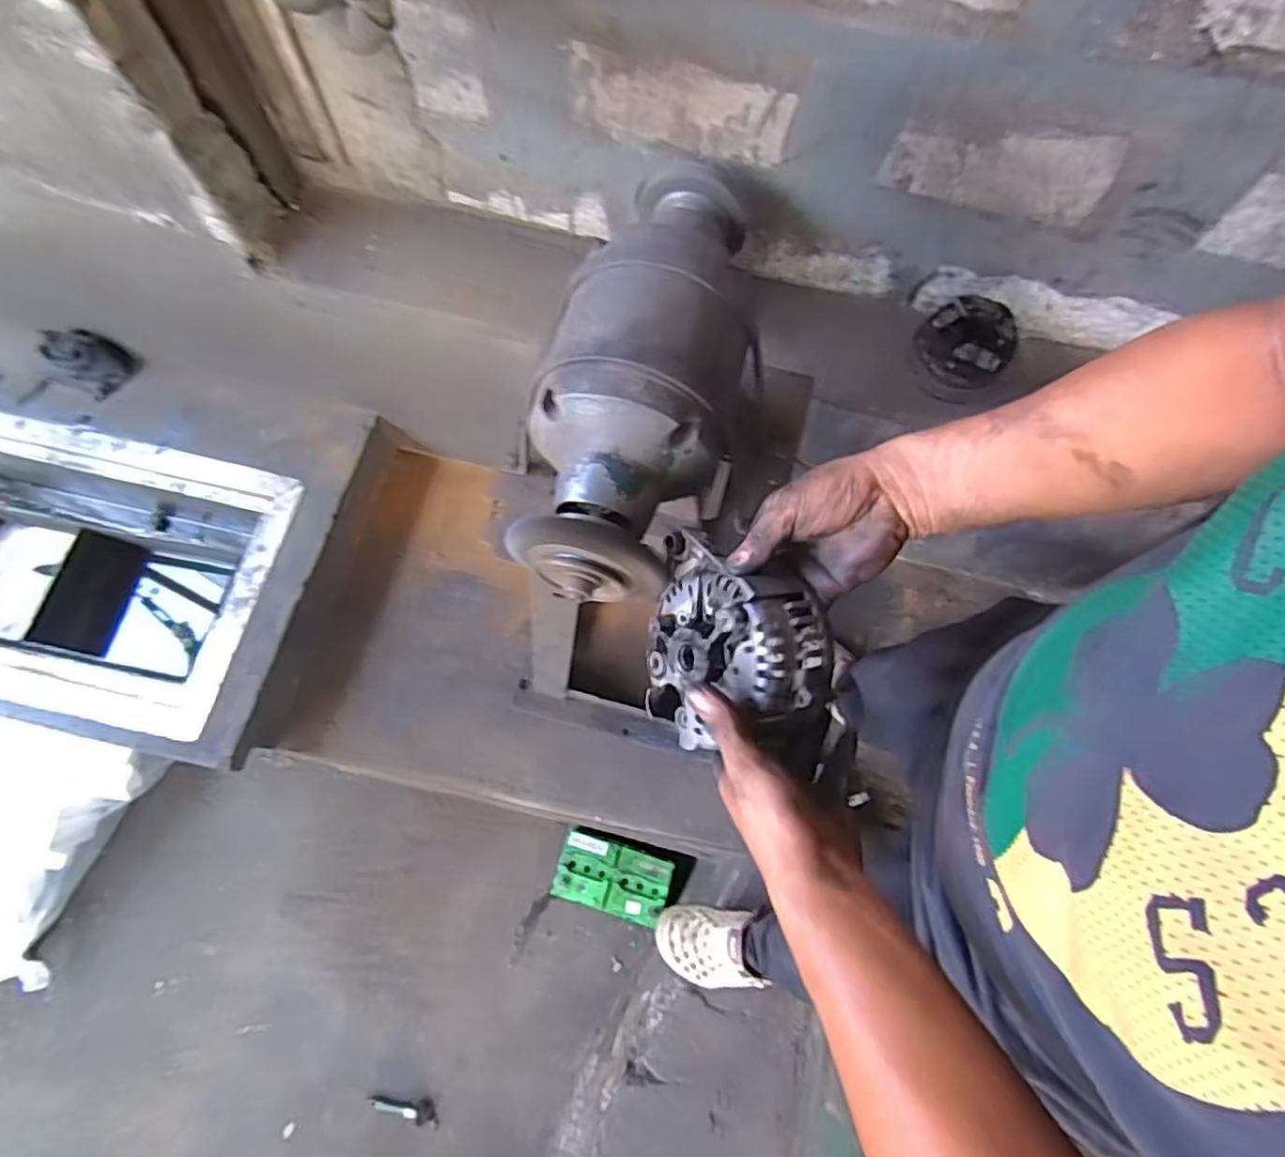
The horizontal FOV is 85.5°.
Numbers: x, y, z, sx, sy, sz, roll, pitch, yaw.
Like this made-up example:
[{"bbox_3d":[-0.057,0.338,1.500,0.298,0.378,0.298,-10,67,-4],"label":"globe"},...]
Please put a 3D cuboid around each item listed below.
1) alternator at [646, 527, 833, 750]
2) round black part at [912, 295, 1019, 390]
[{"bbox_3d":[0.074,0.051,0.528,0.105,0.142,0.156,3,98,-39],"label":"alternator"},{"bbox_3d":[0.463,-0.339,1.000,0.126,0.062,0.115,1,70,-2],"label":"round black part"}]

